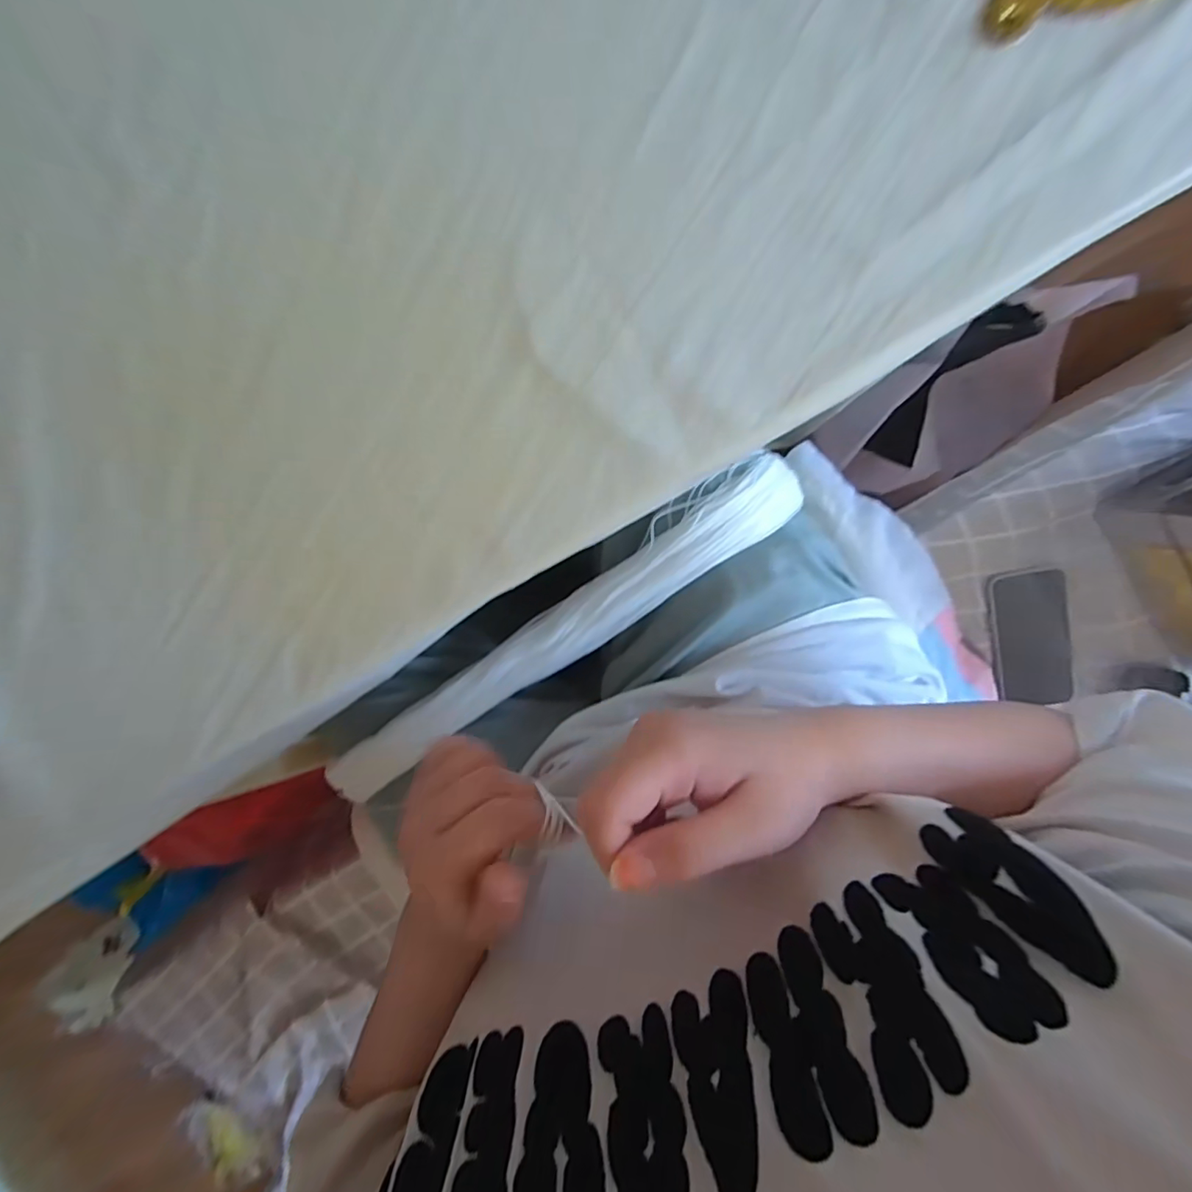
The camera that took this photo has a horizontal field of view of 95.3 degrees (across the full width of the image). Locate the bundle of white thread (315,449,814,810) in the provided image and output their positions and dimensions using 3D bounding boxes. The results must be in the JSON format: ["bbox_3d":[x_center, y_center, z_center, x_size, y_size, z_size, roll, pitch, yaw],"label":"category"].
[{"bbox_3d":[-0.036,0.032,0.467,0.482,0.052,0.071,-35,96,6],"label":"bundle of white thread"}]

